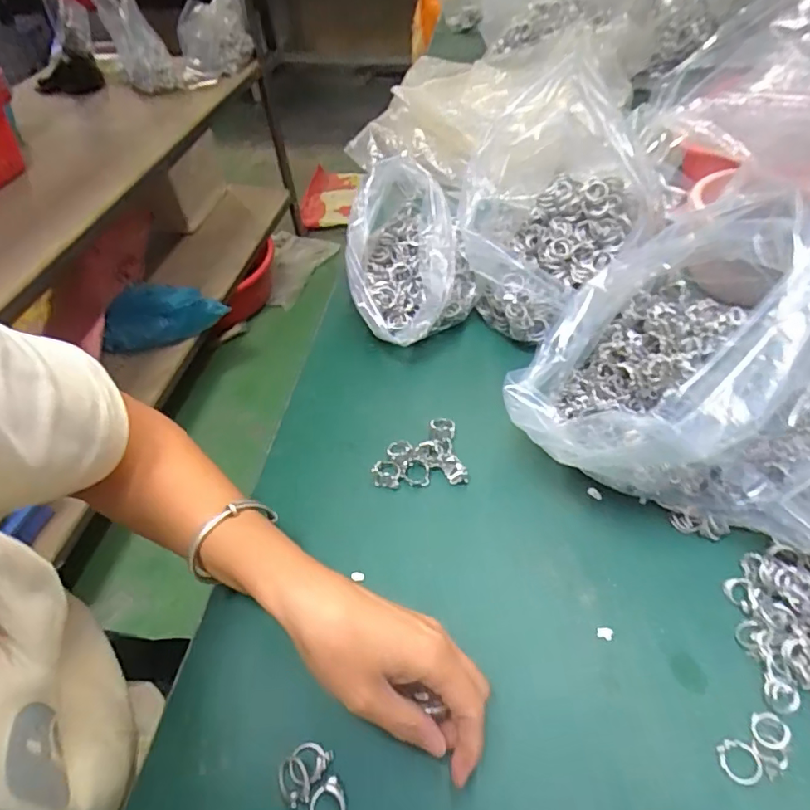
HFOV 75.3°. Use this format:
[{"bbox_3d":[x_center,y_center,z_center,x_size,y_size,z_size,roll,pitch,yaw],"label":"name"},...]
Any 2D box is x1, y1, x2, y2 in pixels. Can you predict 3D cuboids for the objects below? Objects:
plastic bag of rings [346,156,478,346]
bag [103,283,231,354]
[{"bbox_3d":[0.009,-0.142,0.494,0.115,0.110,0.155,3,49,5],"label":"plastic bag of rings"},{"bbox_3d":[-0.566,-0.210,1.235,0.266,0.112,0.112,-11,50,-6],"label":"bag"}]

